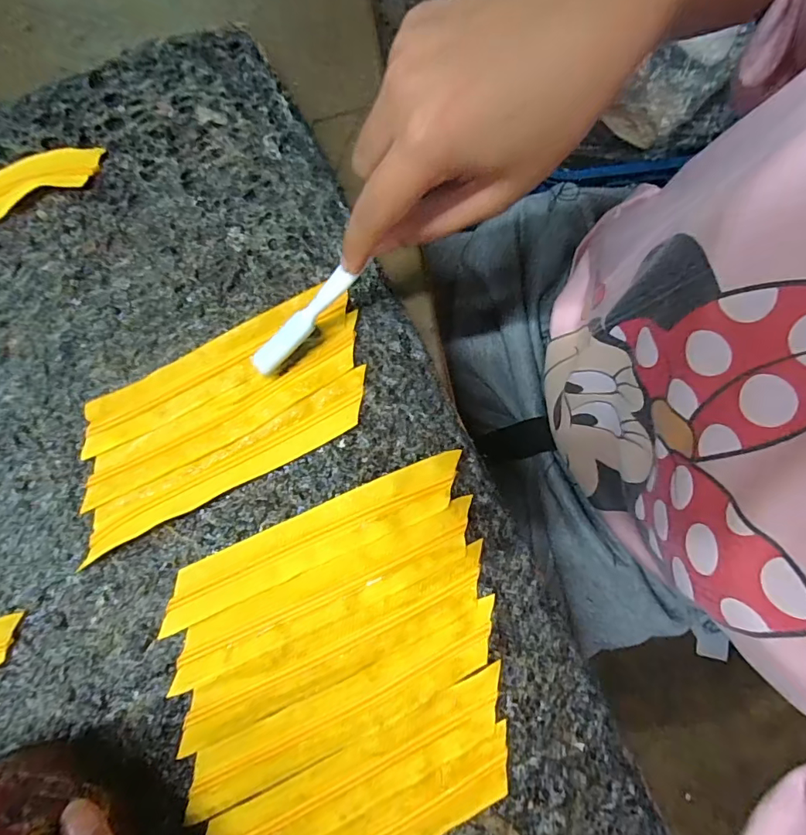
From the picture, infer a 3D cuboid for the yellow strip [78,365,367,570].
[{"bbox_3d":[-0.093,0.025,0.259,0.170,0.009,0.027,-30,81,-5],"label":"yellow strip"}]

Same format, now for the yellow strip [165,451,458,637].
[{"bbox_3d":[-0.046,0.065,0.254,0.169,0.006,0.029,-23,80,-4],"label":"yellow strip"}]

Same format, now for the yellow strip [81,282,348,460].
[{"bbox_3d":[-0.107,-0.029,0.270,0.163,0.008,0.030,-29,81,-5],"label":"yellow strip"}]

